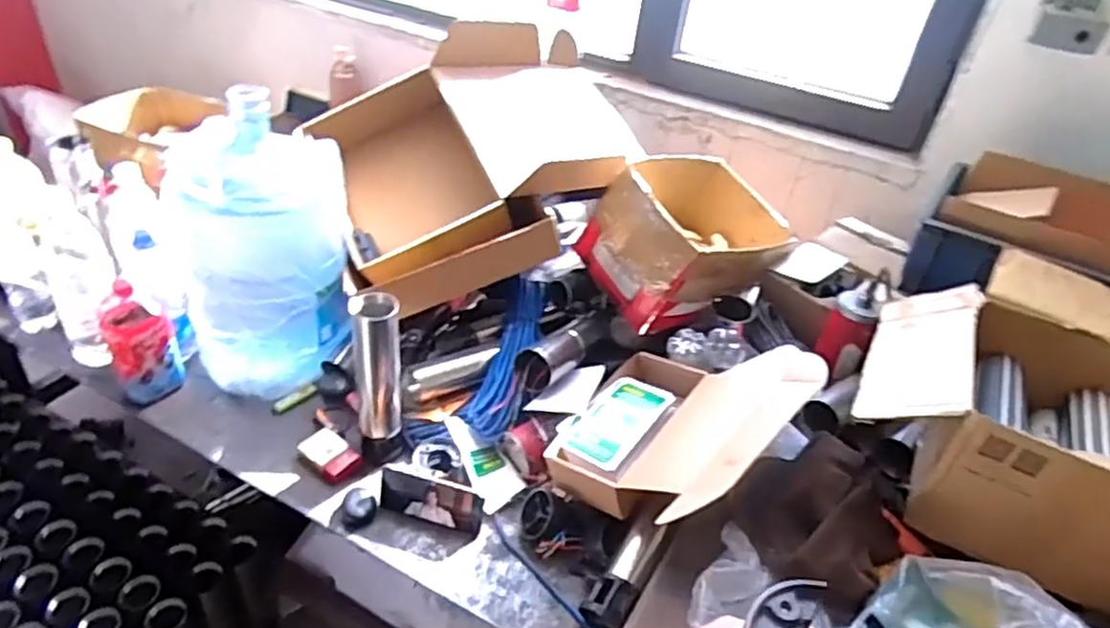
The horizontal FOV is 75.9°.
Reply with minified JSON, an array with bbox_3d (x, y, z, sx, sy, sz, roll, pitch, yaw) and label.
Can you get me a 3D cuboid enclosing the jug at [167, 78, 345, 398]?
[{"bbox_3d":[-0.496,-0.127,1.224,0.276,0.441,0.247,-9,41,-21],"label":"jug"}]

